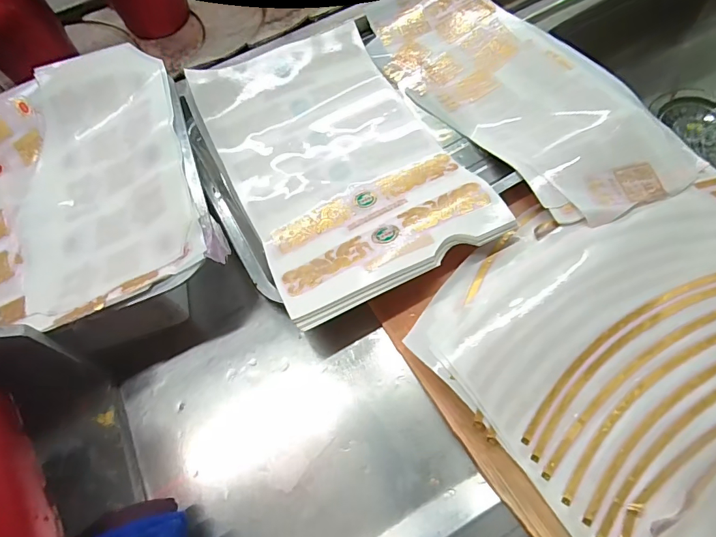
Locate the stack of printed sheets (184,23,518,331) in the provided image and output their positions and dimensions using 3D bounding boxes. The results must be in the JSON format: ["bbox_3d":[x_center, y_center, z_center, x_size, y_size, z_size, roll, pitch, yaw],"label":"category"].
[{"bbox_3d":[-0.025,-0.109,0.400,0.186,0.027,0.306,-26,64,-8],"label":"stack of printed sheets"}]

